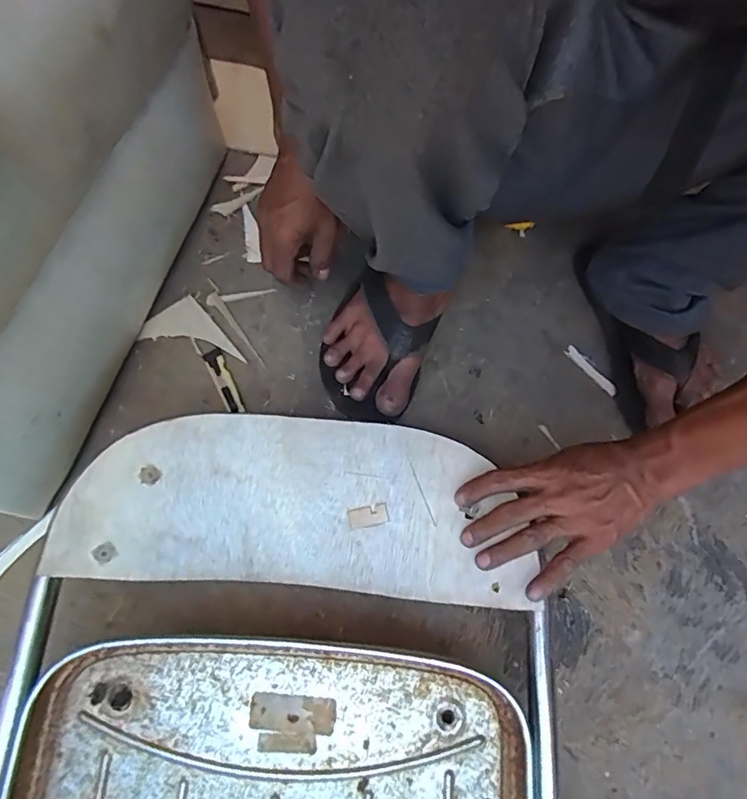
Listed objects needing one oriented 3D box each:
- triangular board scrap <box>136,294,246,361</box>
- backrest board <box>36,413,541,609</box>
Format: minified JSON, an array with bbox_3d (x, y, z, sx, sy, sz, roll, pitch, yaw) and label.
[{"bbox_3d":[-0.203,-0.087,0.581,0.117,0.007,0.063,15,70,3],"label":"triangular board scrap"},{"bbox_3d":[-0.067,0.094,0.466,0.381,0.075,0.158,5,69,-3],"label":"backrest board"}]

